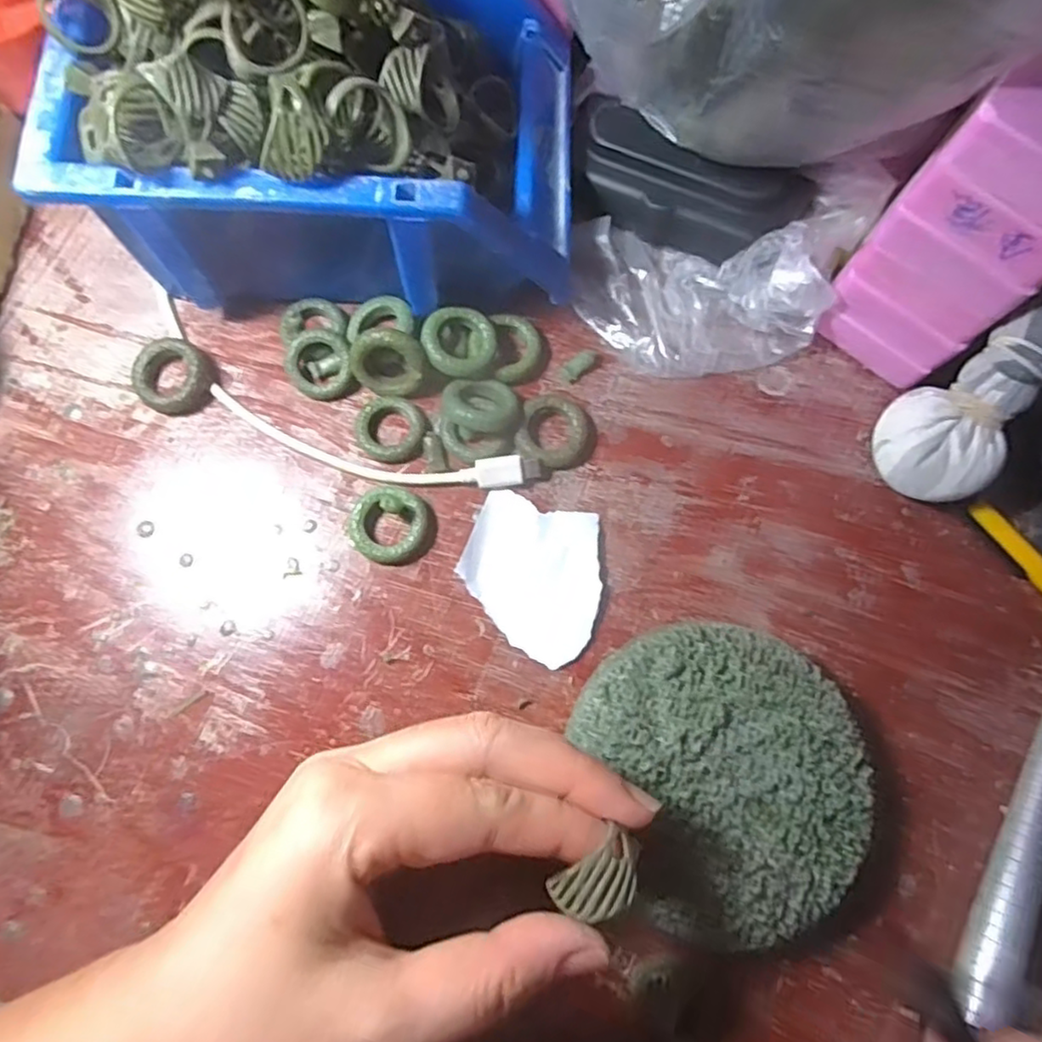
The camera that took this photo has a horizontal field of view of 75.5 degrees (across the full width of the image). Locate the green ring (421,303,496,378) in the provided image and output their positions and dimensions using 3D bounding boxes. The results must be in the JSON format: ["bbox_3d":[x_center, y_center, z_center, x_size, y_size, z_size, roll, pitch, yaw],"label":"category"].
[{"bbox_3d":[-0.025,-0.073,0.273,0.029,0.004,0.029,0,89,-16],"label":"green ring"}]

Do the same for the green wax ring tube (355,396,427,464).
[{"bbox_3d":[-0.053,-0.037,0.274,0.028,0.007,0.026,0,77,-1],"label":"green wax ring tube"}]

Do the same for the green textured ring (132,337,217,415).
[{"bbox_3d":[-0.143,-0.059,0.277,0.031,0.012,0.029,0,77,-1],"label":"green textured ring"}]

